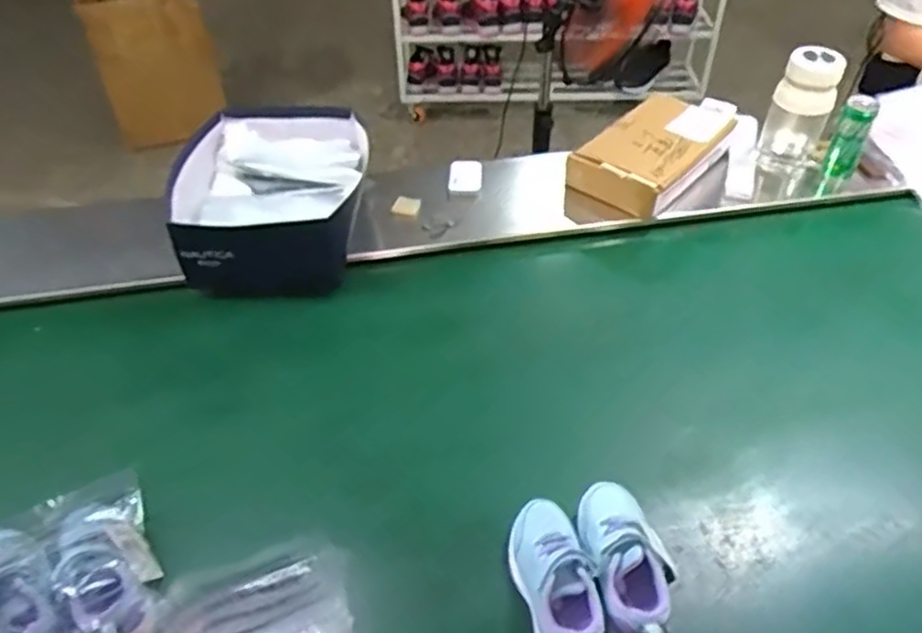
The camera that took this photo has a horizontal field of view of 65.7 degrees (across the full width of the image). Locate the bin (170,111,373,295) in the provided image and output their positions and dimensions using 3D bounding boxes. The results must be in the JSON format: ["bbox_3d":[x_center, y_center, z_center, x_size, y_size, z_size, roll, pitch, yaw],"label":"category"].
[{"bbox_3d":[-0.293,-0.175,1.137,0.271,0.161,0.335,0,44,0],"label":"bin"}]

